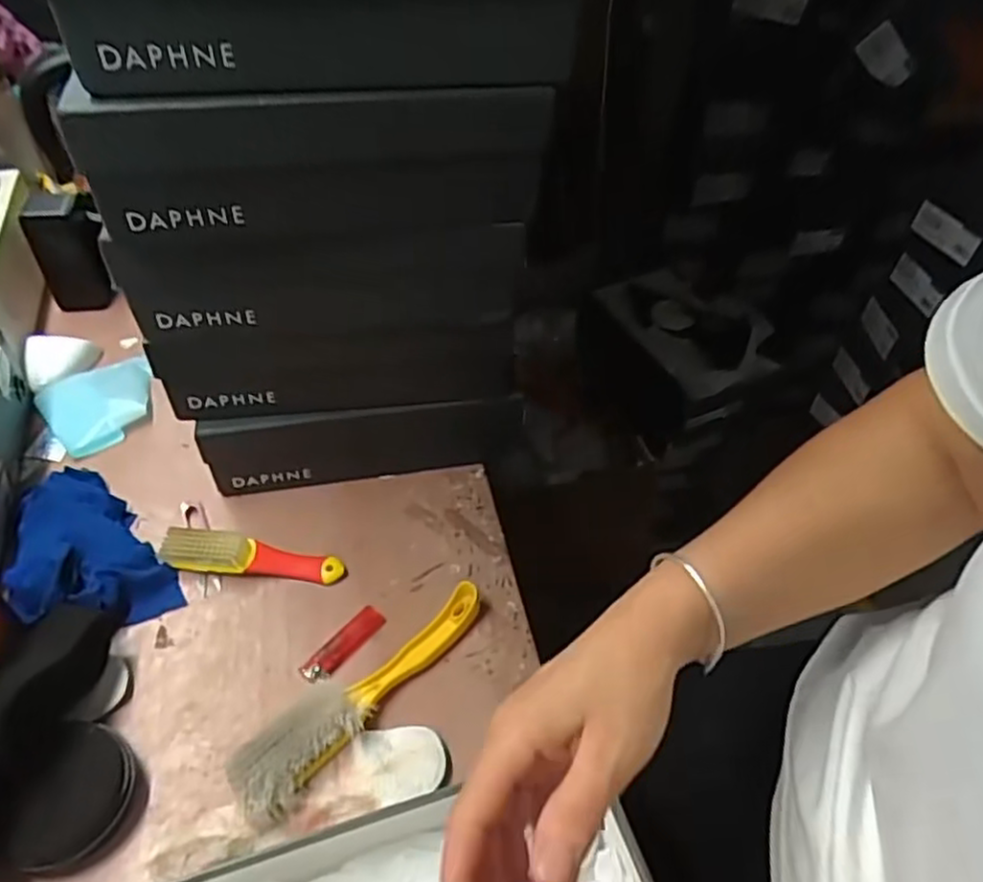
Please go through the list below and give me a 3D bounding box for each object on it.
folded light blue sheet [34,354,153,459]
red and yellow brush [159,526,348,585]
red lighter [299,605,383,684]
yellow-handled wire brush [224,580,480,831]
[{"bbox_3d":[-0.402,-0.040,0.749,0.111,0.018,0.108,-32,57,-29],"label":"folded light blue sheet"},{"bbox_3d":[-0.209,0.098,0.626,0.154,0.026,0.027,4,47,-1],"label":"red and yellow brush"},{"bbox_3d":[-0.122,0.168,0.592,0.023,0.008,0.079,33,53,23],"label":"red lighter"},{"bbox_3d":[-0.099,0.186,0.553,0.051,0.037,0.228,34,54,24],"label":"yellow-handled wire brush"}]

